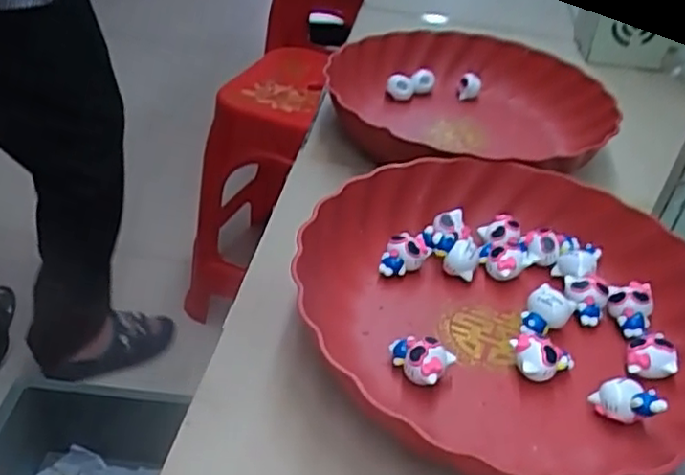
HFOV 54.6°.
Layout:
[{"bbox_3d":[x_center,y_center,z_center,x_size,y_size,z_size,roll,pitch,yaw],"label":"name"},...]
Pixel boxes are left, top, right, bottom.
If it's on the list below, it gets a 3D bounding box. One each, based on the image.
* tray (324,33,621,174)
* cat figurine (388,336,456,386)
[{"bbox_3d":[0.112,-0.106,0.583,0.242,0.070,0.234,-12,41,-21],"label":"tray"},{"bbox_3d":[0.041,0.070,0.366,0.035,0.025,0.022,15,39,12],"label":"cat figurine"}]

